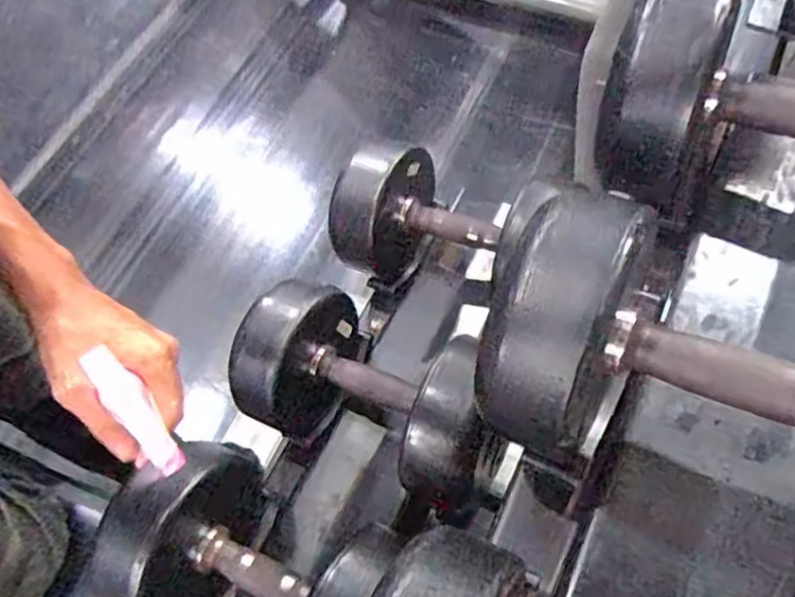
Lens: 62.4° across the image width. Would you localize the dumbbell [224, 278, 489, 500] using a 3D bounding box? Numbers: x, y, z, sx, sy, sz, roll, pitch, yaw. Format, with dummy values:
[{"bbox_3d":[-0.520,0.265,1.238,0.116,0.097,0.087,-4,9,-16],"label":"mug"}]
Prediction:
[{"bbox_3d":[-0.021,0.098,0.673,0.272,0.140,0.150,21,65,28],"label":"dumbbell"}]

